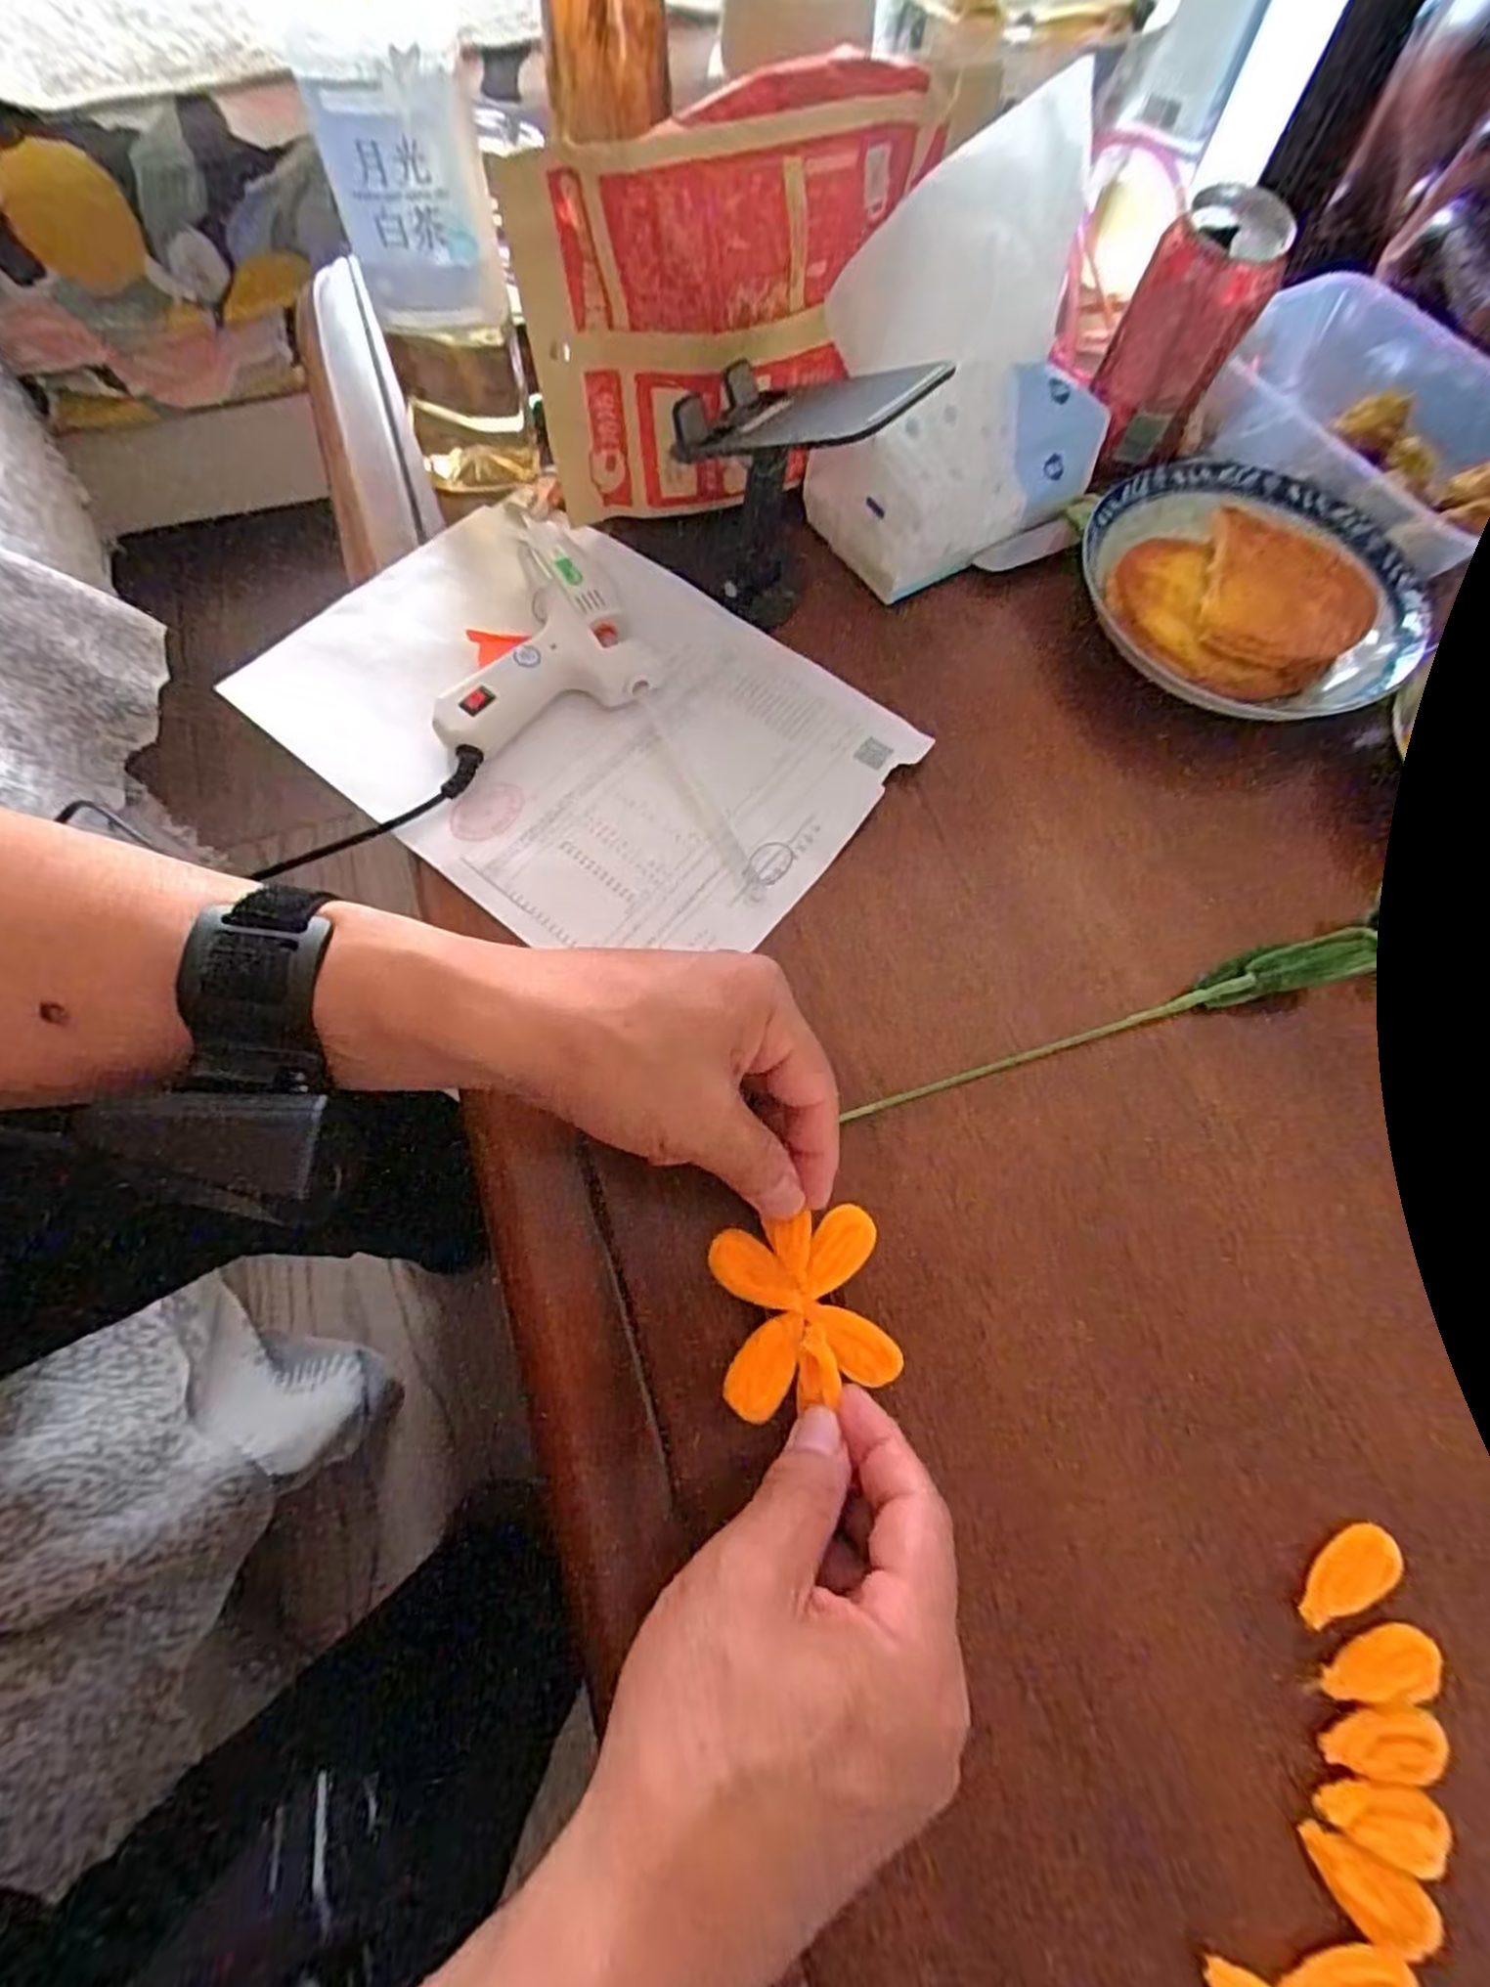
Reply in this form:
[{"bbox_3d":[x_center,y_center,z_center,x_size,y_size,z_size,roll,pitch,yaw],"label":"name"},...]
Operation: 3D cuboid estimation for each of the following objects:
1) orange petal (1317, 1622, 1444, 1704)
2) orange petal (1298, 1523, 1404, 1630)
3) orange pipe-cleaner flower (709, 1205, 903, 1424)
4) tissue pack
[{"bbox_3d":[0.210,0.224,0.254,0.039,0.008,0.018,-15,70,-7],"label":"orange petal"},{"bbox_3d":[0.207,0.201,0.266,0.042,0.006,0.019,-25,72,-11],"label":"orange petal"},{"bbox_3d":[0.021,0.115,0.281,0.061,0.008,0.062,-9,70,-5],"label":"orange pipe-cleaner flower"},{"bbox_3d":[0.114,-0.313,0.384,0.149,0.142,0.103,-26,72,-11],"label":"tissue pack"}]

